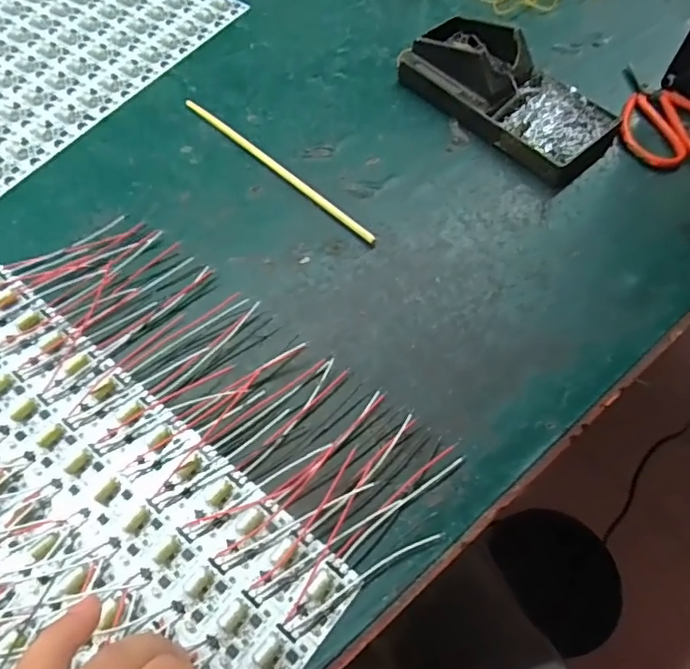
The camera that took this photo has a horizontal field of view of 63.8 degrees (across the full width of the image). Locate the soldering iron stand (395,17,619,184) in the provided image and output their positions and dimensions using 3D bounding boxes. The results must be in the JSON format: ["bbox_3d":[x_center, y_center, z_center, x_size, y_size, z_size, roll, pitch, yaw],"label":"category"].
[{"bbox_3d":[0.123,-0.189,0.419,0.084,0.038,0.169,-38,67,-20],"label":"soldering iron stand"}]

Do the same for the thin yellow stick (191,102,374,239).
[{"bbox_3d":[-0.050,-0.120,0.395,0.191,0.006,0.008,40,67,20],"label":"thin yellow stick"}]

